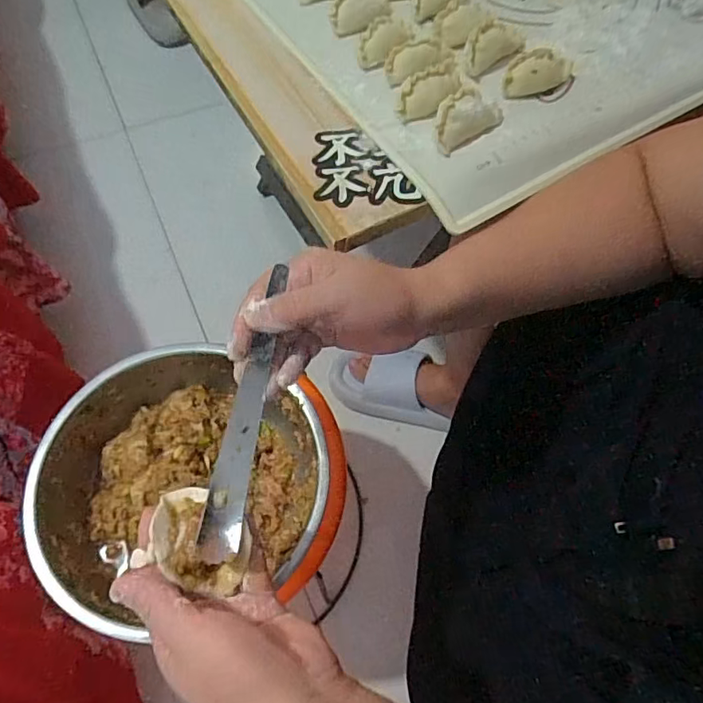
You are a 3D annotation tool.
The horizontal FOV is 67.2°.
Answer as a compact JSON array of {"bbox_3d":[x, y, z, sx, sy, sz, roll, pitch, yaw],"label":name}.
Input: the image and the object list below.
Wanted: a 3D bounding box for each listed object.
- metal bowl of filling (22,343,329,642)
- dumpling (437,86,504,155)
[{"bbox_3d":[-0.139,0.104,0.446,0.225,0.077,0.204,-21,67,-13],"label":"metal bowl of filling"},{"bbox_3d":[0.081,-0.166,0.374,0.057,0.019,0.028,-36,71,-19],"label":"dumpling"}]

